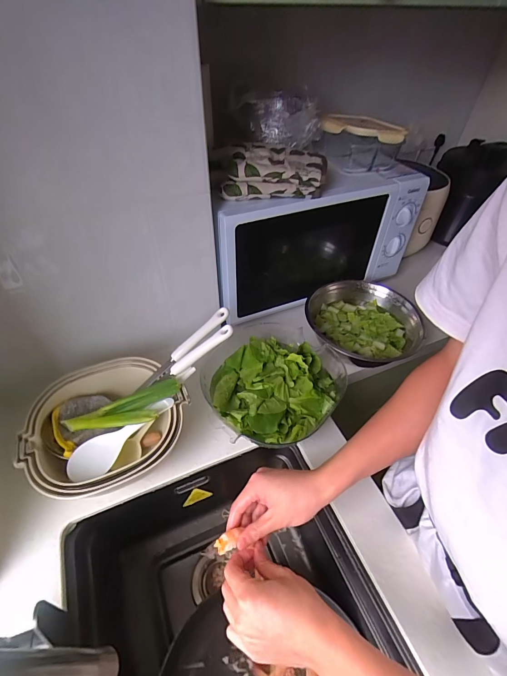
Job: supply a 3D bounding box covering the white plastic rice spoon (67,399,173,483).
[{"bbox_3d":[-0.199,0.150,0.500,0.173,0.027,0.042,-37,57,-13],"label":"white plastic rice spoon"}]

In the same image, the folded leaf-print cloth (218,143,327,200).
[{"bbox_3d":[0.032,-0.305,0.593,0.202,0.055,0.128,-3,47,-5],"label":"folded leaf-print cloth"}]

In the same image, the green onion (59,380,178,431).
[{"bbox_3d":[-0.204,0.116,0.506,0.183,0.019,0.059,-20,49,-3],"label":"green onion"}]

